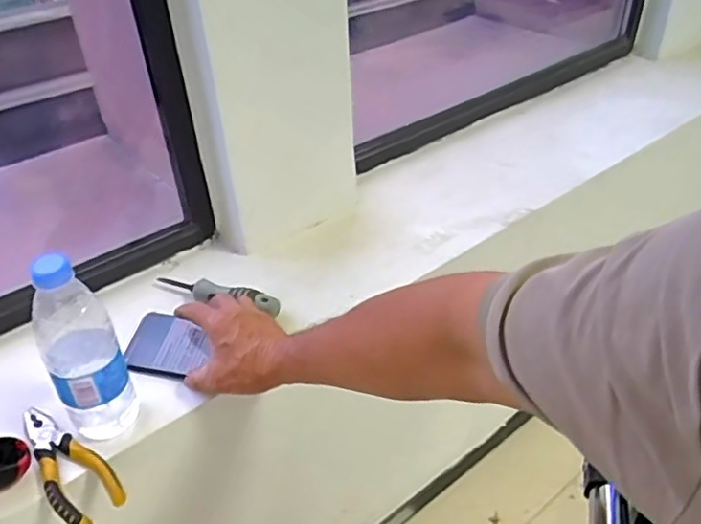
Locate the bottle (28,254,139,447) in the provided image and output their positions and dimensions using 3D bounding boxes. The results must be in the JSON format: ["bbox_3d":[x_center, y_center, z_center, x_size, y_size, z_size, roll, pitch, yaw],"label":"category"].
[{"bbox_3d":[-0.253,0.081,0.571,0.067,0.200,0.060,-24,43,-25],"label":"bottle"}]

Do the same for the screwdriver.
[{"bbox_3d":[-0.164,0.039,0.760,0.167,0.023,0.028,8,40,13],"label":"screwdriver"}]

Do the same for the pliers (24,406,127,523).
[{"bbox_3d":[-0.277,0.193,0.590,0.056,0.016,0.158,-33,47,-32],"label":"pliers"}]

